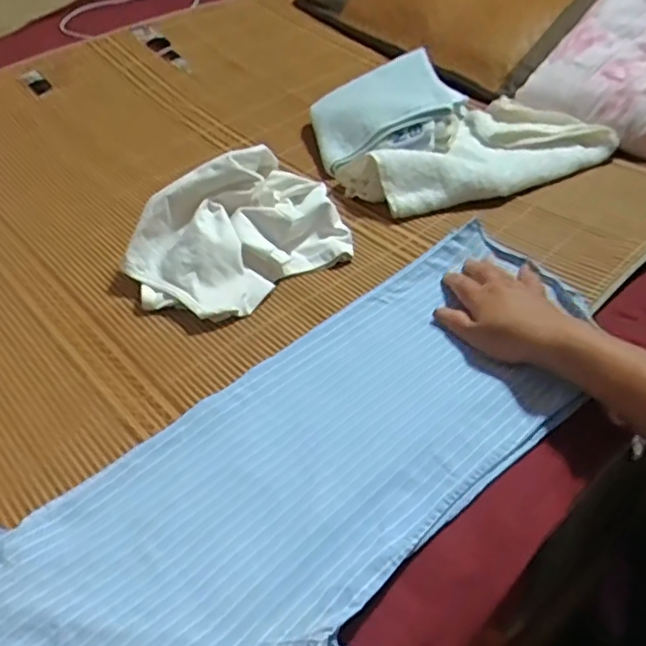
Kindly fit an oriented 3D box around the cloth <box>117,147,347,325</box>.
[{"bbox_3d":[-0.090,-0.104,0.729,0.246,0.101,0.155,-31,51,-28],"label":"cloth"}]

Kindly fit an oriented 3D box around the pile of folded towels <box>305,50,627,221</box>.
[{"bbox_3d":[0.180,-0.273,0.891,0.352,0.086,0.285,-13,44,-12],"label":"pile of folded towels"}]

